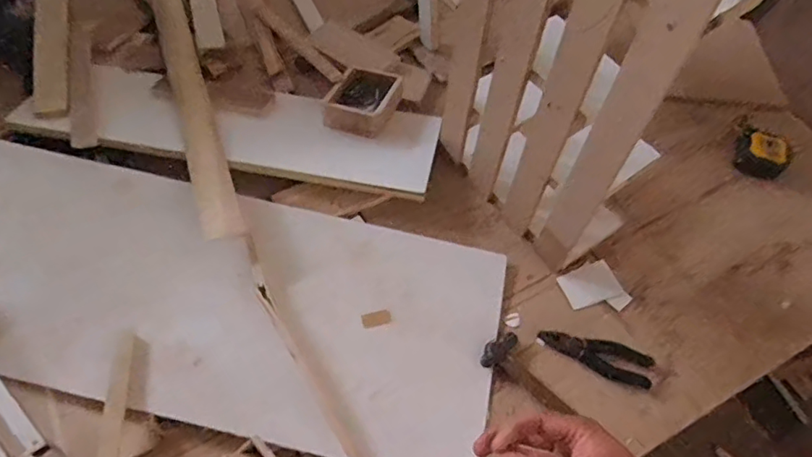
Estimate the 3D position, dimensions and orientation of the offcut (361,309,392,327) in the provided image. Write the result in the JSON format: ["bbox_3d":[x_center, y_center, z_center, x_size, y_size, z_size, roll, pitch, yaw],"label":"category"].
[{"bbox_3d":[-0.039,0.119,0.722,0.039,0.004,0.018,-10,57,-12],"label":"offcut"}]

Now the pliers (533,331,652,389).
[{"bbox_3d":[0.249,0.165,0.715,0.148,0.012,0.049,18,56,7],"label":"pliers"}]

